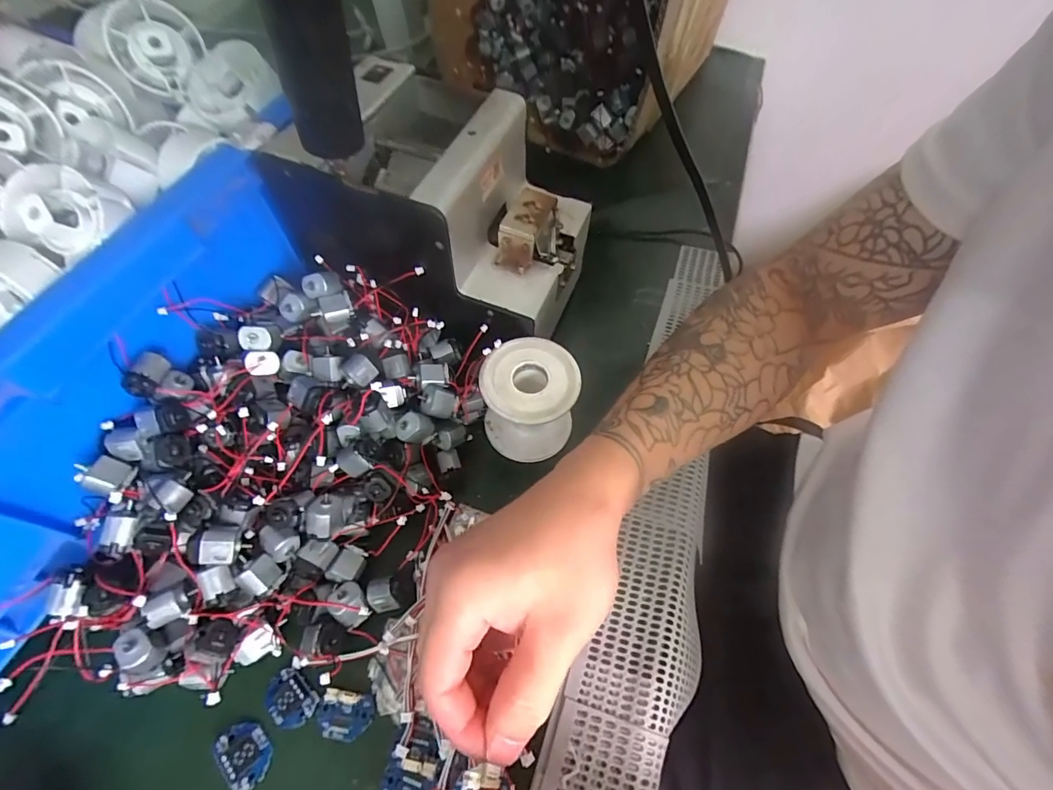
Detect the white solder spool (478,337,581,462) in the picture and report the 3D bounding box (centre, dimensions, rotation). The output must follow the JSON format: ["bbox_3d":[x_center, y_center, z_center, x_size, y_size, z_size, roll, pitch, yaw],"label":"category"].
[{"bbox_3d":[0.001,0.006,0.324,0.062,0.063,0.062,5,58,2],"label":"white solder spool"}]

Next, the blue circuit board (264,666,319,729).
[{"bbox_3d":[-0.132,0.168,0.258,0.024,0.004,0.028,-40,67,-22],"label":"blue circuit board"}]

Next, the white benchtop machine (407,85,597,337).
[{"bbox_3d":[-0.004,-0.123,0.316,0.081,0.087,0.123,18,62,12],"label":"white benchtop machine"}]

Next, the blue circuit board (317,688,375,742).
[{"bbox_3d":[-0.099,0.176,0.257,0.030,0.005,0.022,8,59,3],"label":"blue circuit board"}]

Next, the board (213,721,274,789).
[{"bbox_3d":[-0.149,0.189,0.247,0.024,0.005,0.031,-39,67,-22],"label":"board"}]

